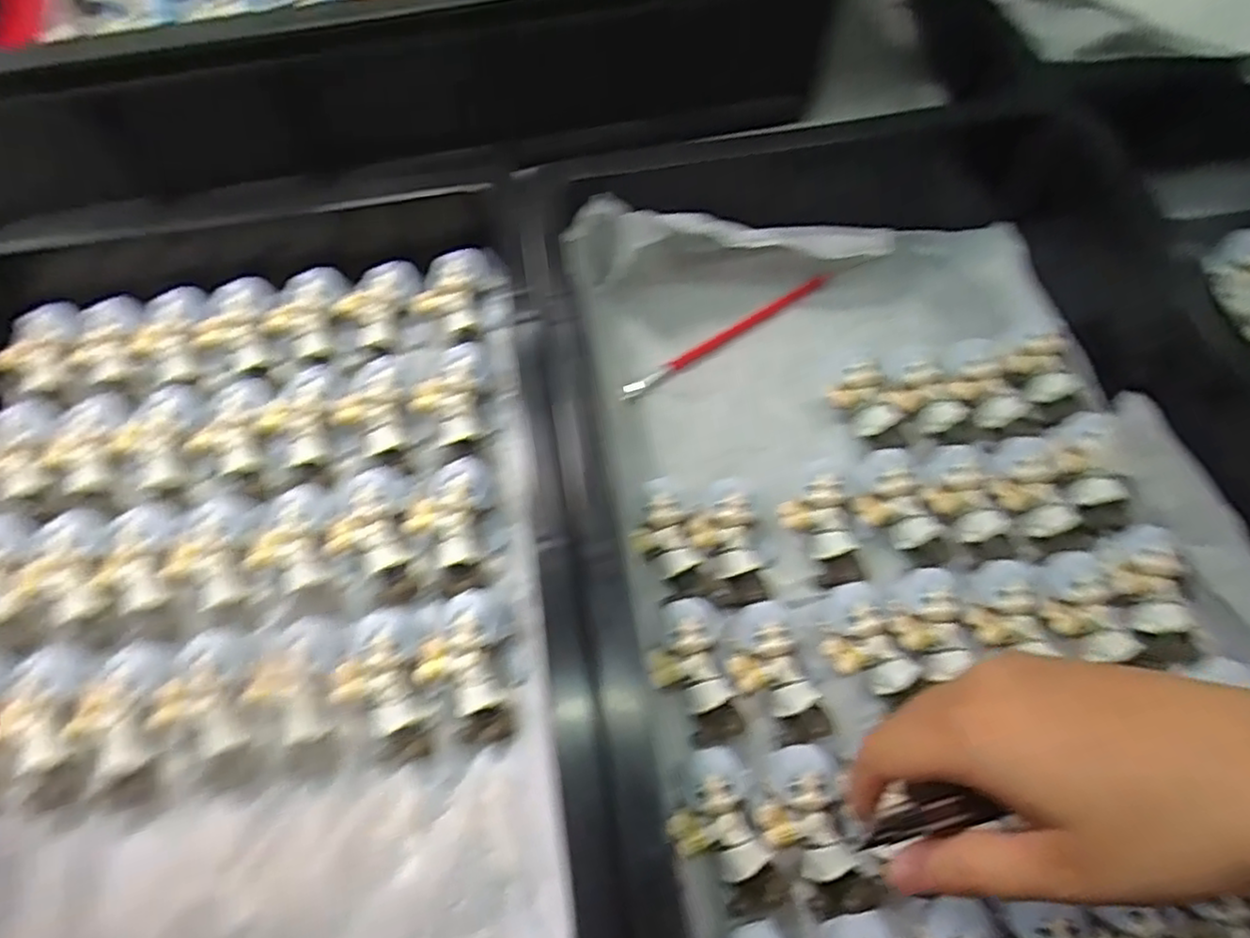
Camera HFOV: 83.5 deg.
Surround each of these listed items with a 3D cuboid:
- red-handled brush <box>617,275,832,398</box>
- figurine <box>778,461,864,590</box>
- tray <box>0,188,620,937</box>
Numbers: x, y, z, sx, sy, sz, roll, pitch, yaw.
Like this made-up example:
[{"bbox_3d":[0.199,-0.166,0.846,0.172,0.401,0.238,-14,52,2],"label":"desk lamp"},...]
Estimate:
[{"bbox_3d":[0.060,-0.081,0.417,0.145,0.013,0.011,-32,68,-13],"label":"red-handled brush"},{"bbox_3d":[0.101,0.029,0.352,0.033,0.026,0.057,-22,67,-12],"label":"figurine"},{"bbox_3d":[-0.181,0.073,0.302,0.316,0.040,0.463,-9,65,-3],"label":"tray"}]

